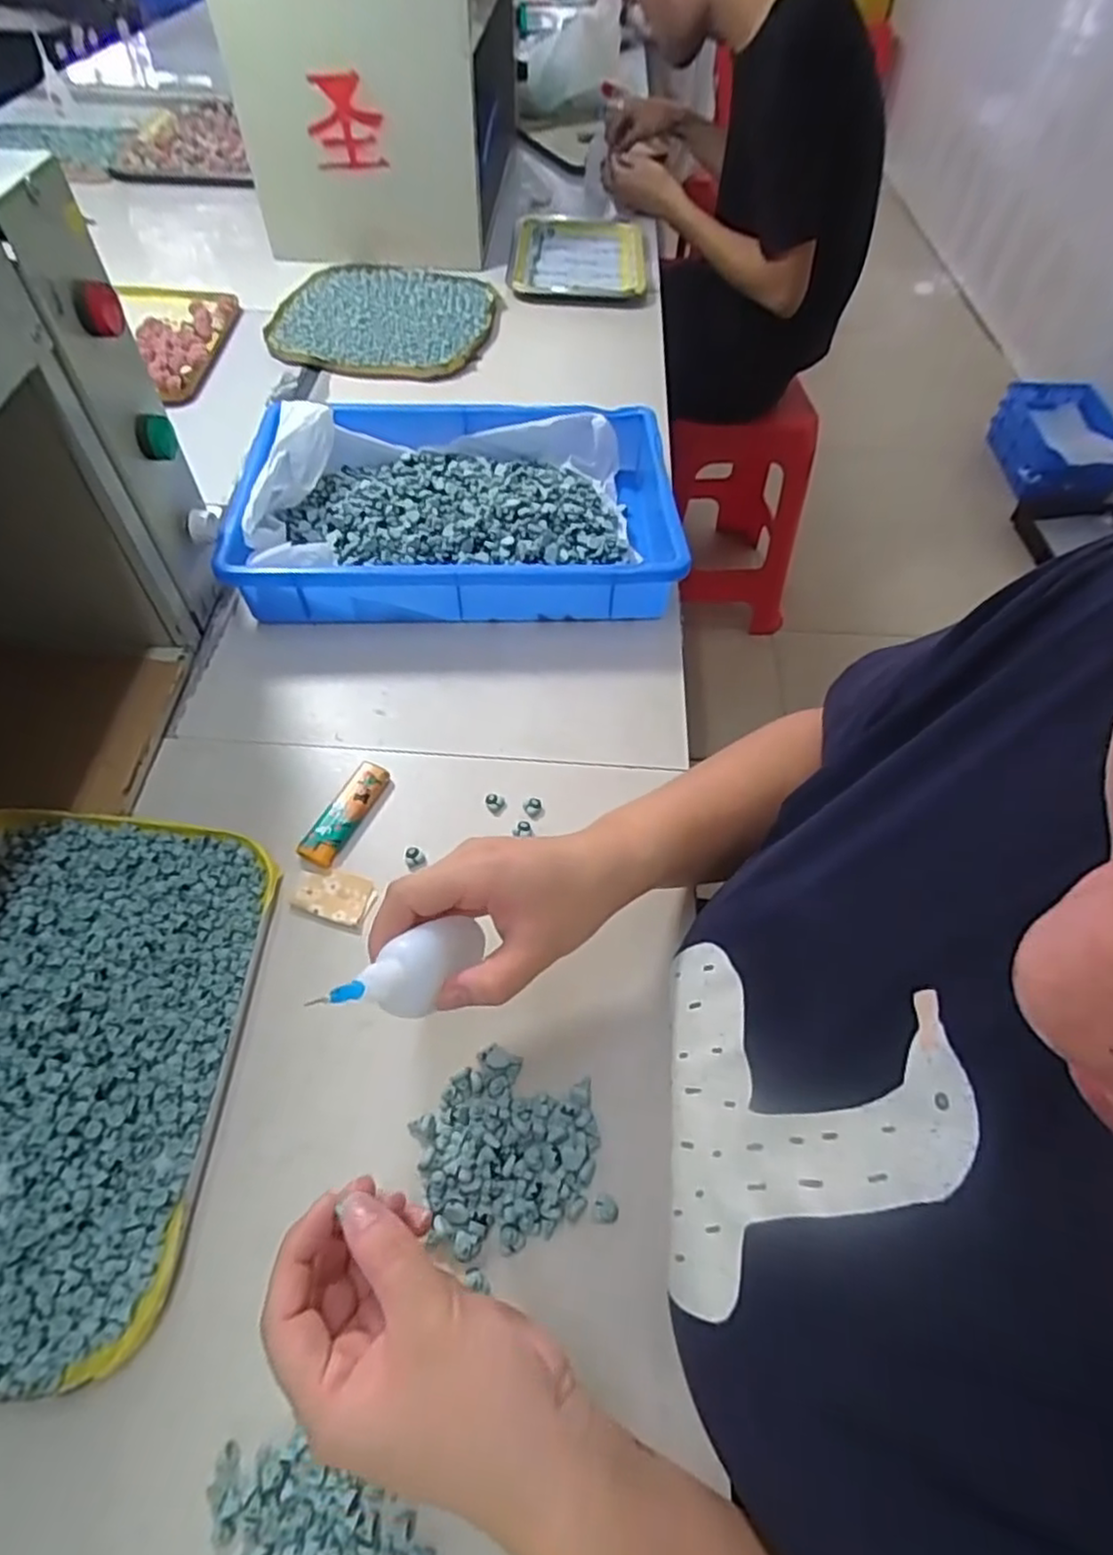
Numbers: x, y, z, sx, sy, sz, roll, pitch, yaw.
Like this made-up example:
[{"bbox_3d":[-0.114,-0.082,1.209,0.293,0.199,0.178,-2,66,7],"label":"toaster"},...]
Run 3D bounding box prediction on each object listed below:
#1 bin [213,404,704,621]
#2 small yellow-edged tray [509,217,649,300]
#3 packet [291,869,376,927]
[{"bbox_3d":[-0.083,-0.235,0.609,0.358,0.064,0.241,0,55,-3],"label":"bin"},{"bbox_3d":[0.034,-0.739,0.976,0.178,0.016,0.260,5,54,-2],"label":"small yellow-edged tray"},{"bbox_3d":[-0.140,0.072,0.434,0.050,0.005,0.031,14,56,7],"label":"packet"}]

